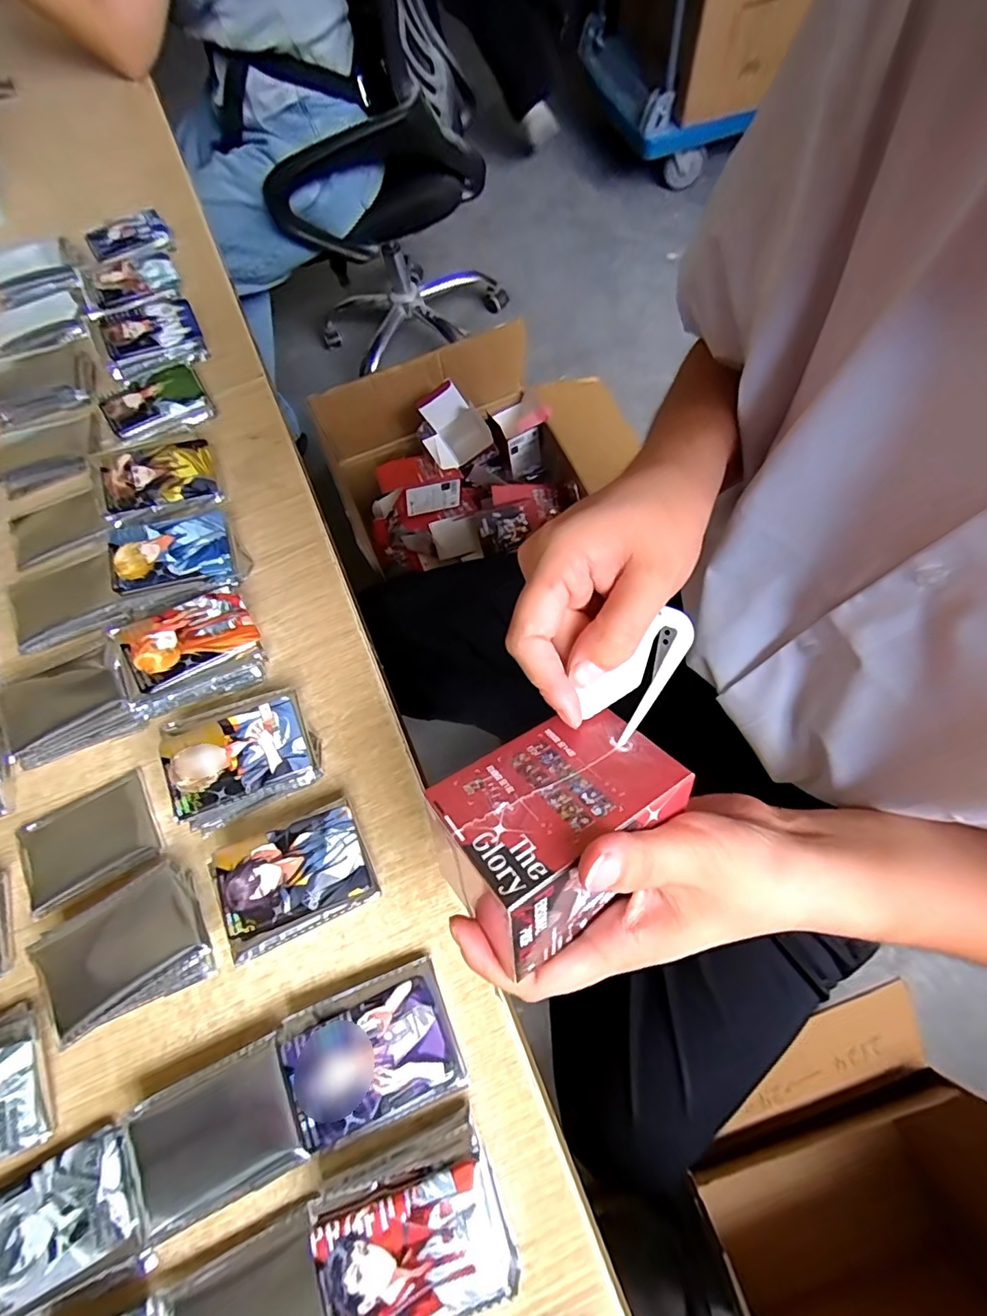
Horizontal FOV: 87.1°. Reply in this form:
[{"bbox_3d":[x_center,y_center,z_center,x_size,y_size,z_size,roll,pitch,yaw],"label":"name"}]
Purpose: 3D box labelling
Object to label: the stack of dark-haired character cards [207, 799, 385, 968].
[{"bbox_3d":[-0.121,0.136,0.324,0.088,0.030,0.064,-24,70,-3],"label":"stack of dark-haired character cards"}]

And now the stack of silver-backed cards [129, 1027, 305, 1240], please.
[{"bbox_3d":[-0.152,0.260,0.284,0.090,0.013,0.063,-26,70,-4],"label":"stack of silver-backed cards"}]

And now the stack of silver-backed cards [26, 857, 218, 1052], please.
[{"bbox_3d":[-0.221,0.176,0.312,0.091,0.027,0.069,-32,70,-6],"label":"stack of silver-backed cards"}]

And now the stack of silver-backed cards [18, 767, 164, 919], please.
[{"bbox_3d":[-0.276,0.123,0.352,0.086,0.006,0.066,-30,70,-5],"label":"stack of silver-backed cards"}]

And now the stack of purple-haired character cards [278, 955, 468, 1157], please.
[{"bbox_3d":[-0.069,0.221,0.292,0.091,0.020,0.065,-22,70,-2],"label":"stack of purple-haired character cards"}]

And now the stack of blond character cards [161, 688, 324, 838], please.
[{"bbox_3d":[-0.167,0.066,0.347,0.089,0.042,0.070,-20,69,-2],"label":"stack of blond character cards"}]

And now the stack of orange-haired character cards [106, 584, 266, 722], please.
[{"bbox_3d":[-0.221,-0.004,0.376,0.099,0.034,0.069,-30,70,-5],"label":"stack of orange-haired character cards"}]

